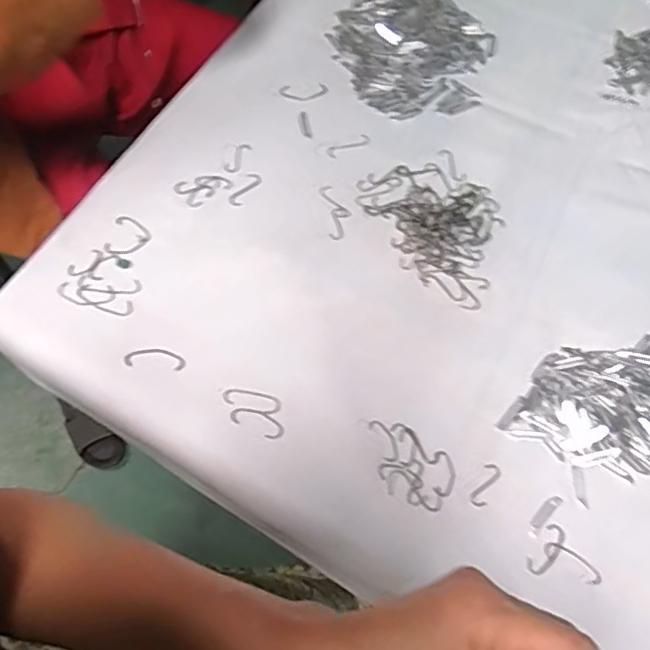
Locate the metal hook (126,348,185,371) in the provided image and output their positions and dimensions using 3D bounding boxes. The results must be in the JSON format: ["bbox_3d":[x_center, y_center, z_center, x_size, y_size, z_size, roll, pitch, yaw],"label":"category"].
[{"bbox_3d":[-0.135,0.026,0.478,0.048,0.004,0.016,5,65,5],"label":"metal hook"}]

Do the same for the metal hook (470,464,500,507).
[{"bbox_3d":[0.115,0.115,0.430,0.012,0.004,0.033,27,69,14],"label":"metal hook"}]

